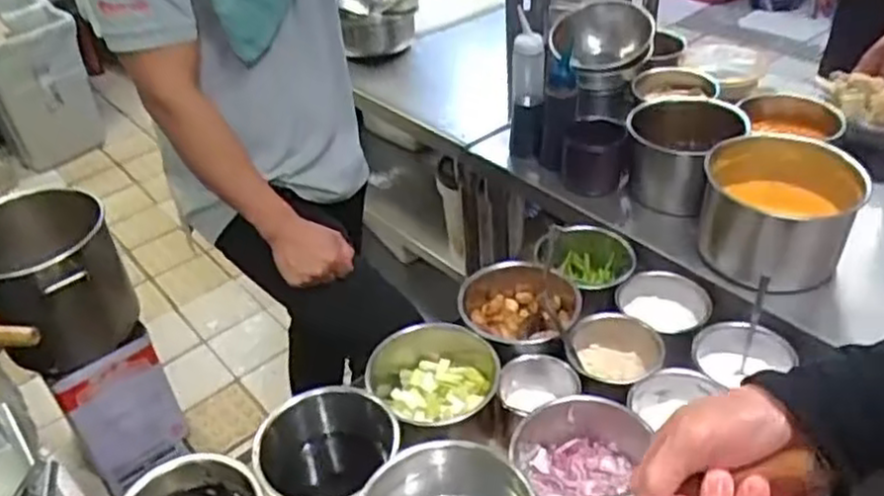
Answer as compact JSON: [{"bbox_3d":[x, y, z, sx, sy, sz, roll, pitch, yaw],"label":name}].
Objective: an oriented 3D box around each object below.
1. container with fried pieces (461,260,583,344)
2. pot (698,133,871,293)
[{"bbox_3d":[0.103,0.089,0.991,0.156,0.068,0.151,-4,37,1],"label":"container with fried pieces"},{"bbox_3d":[0.443,-0.039,0.998,0.182,0.155,0.181,-3,37,2],"label":"pot"}]

